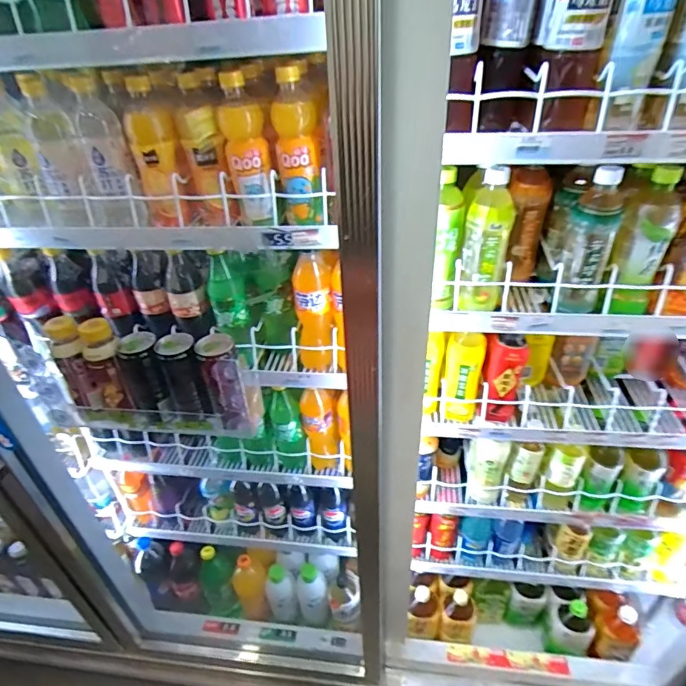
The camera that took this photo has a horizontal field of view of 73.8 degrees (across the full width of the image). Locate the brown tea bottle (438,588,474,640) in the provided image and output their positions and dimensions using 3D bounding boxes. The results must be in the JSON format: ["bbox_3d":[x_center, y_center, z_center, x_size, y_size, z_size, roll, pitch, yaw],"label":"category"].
[{"bbox_3d":[0.293,0.696,1.160,0.085,0.126,0.076,11,38,18],"label":"brown tea bottle"}]

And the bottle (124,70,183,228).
[{"bbox_3d":[-0.272,-0.270,0.670,0.069,0.195,0.056,-13,37,-14],"label":"bottle"}]

